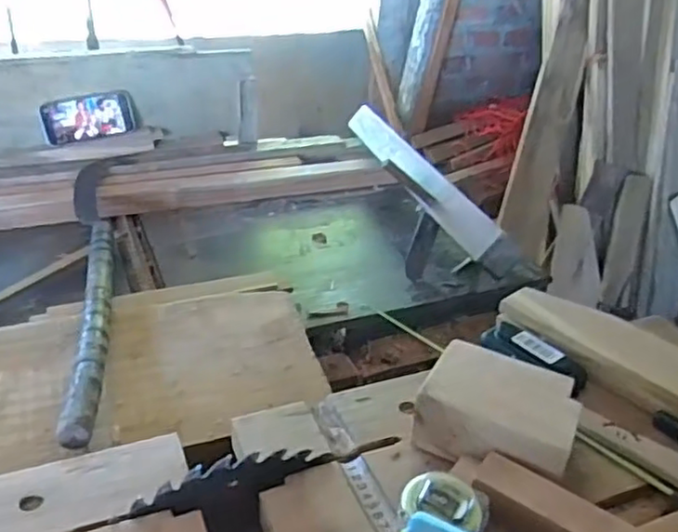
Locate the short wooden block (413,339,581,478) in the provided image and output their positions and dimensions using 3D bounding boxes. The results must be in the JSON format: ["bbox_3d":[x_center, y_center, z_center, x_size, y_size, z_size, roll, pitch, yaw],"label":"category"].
[{"bbox_3d":[0.135,0.129,0.560,0.126,0.069,0.093,16,33,19],"label":"short wooden block"}]

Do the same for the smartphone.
[{"bbox_3d":[-0.430,-0.257,1.125,0.149,0.074,0.011,-15,13,-17],"label":"smartphone"}]

